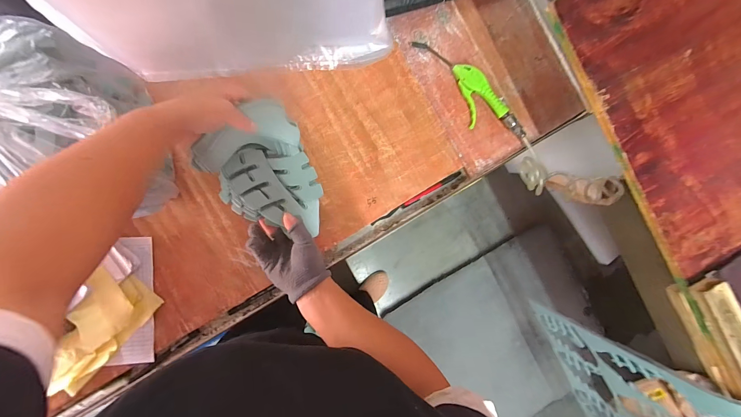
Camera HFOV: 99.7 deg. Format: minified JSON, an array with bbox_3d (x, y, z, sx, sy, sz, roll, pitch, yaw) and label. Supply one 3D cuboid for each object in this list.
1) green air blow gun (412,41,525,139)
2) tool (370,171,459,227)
[{"bbox_3d":[0.189,-0.229,0.597,0.068,0.026,0.262,-40,94,-6],"label":"green air blow gun"},{"bbox_3d":[0.091,-0.021,0.609,0.201,0.017,0.010,-30,93,-6],"label":"tool"}]

